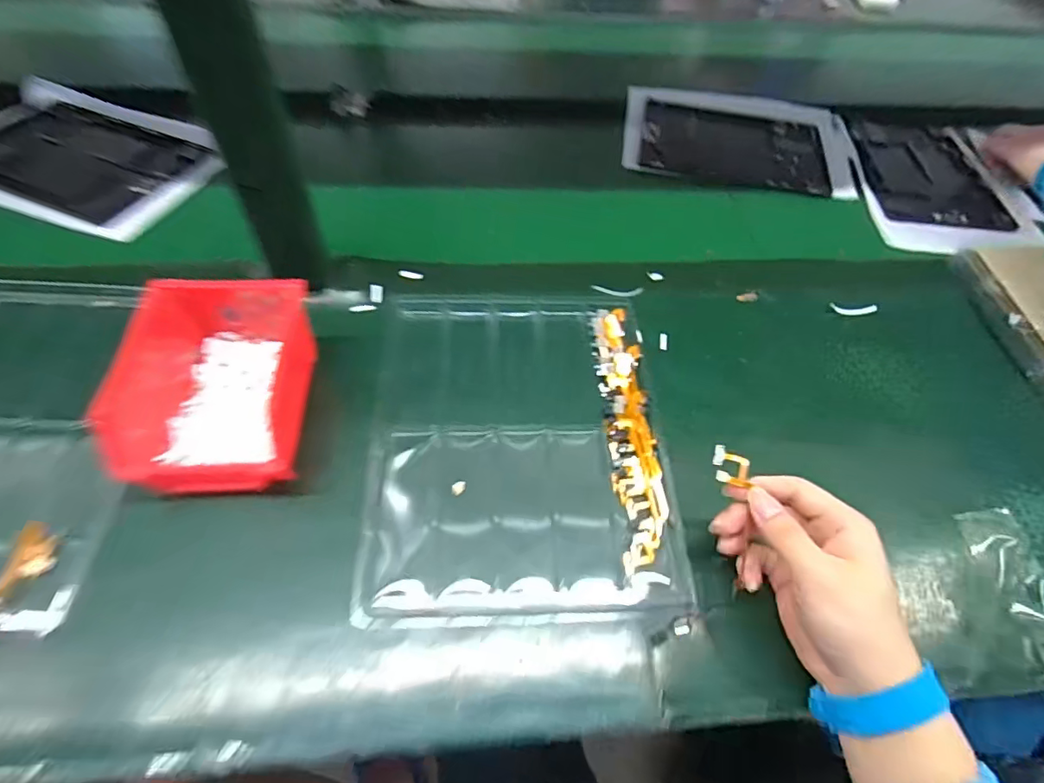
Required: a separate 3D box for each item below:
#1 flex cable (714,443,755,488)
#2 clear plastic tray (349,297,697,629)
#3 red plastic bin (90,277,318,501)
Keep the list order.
[{"bbox_3d":[0.134,0.048,0.332,0.022,0.006,0.024,18,54,8],"label":"flex cable"},{"bbox_3d":[-0.001,0.029,0.399,0.215,0.018,0.273,1,54,-4],"label":"clear plastic tray"},{"bbox_3d":[-0.209,-0.004,0.367,0.112,0.073,0.146,2,54,-4],"label":"red plastic bin"}]

